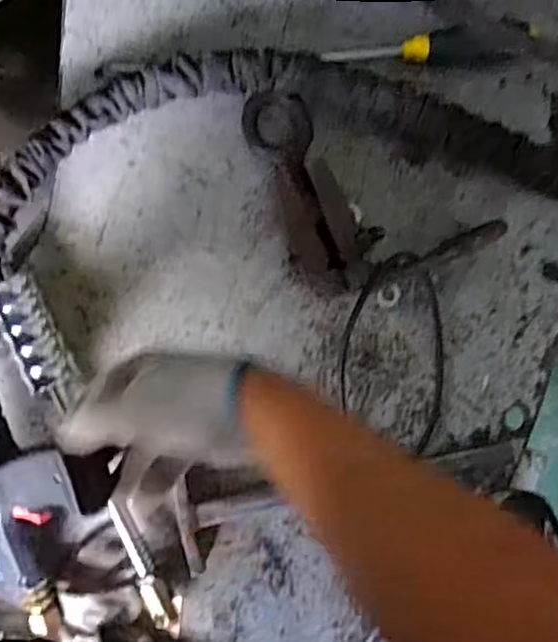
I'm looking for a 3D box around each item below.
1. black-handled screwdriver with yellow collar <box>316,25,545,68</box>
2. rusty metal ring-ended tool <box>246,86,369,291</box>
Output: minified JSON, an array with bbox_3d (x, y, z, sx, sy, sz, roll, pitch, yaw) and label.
[{"bbox_3d":[0.146,-0.262,0.636,0.200,0.029,0.033,-10,88,-6],"label":"black-handled screwdriver with yellow collar"},{"bbox_3d":[0.023,-0.120,0.608,0.064,0.041,0.197,-19,89,-6],"label":"rusty metal ring-ended tool"}]

